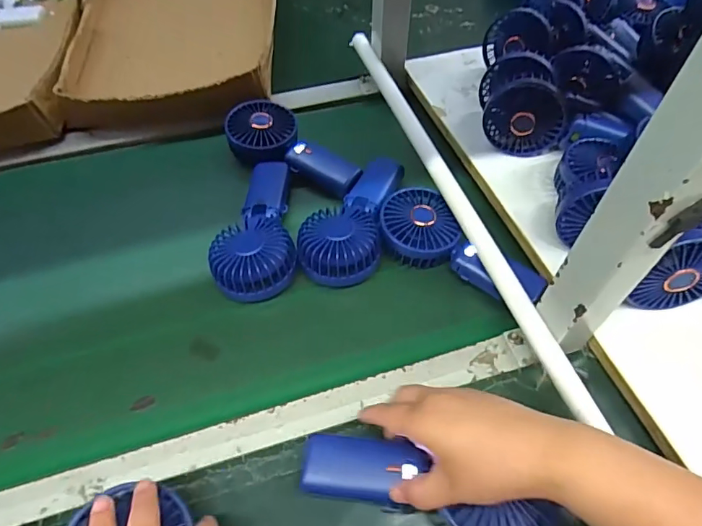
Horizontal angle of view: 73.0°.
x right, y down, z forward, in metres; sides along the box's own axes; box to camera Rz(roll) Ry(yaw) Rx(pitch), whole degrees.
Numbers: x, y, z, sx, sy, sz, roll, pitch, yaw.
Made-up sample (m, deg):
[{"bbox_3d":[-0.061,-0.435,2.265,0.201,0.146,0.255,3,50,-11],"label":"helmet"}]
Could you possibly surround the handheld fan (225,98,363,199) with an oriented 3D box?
[{"bbox_3d":[-0.068,-0.142,0.581,0.181,0.040,0.074,26,58,17],"label":"handheld fan"}]

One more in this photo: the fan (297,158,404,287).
[{"bbox_3d":[-0.001,-0.058,0.525,0.102,0.042,0.184,11,55,8],"label":"fan"}]

